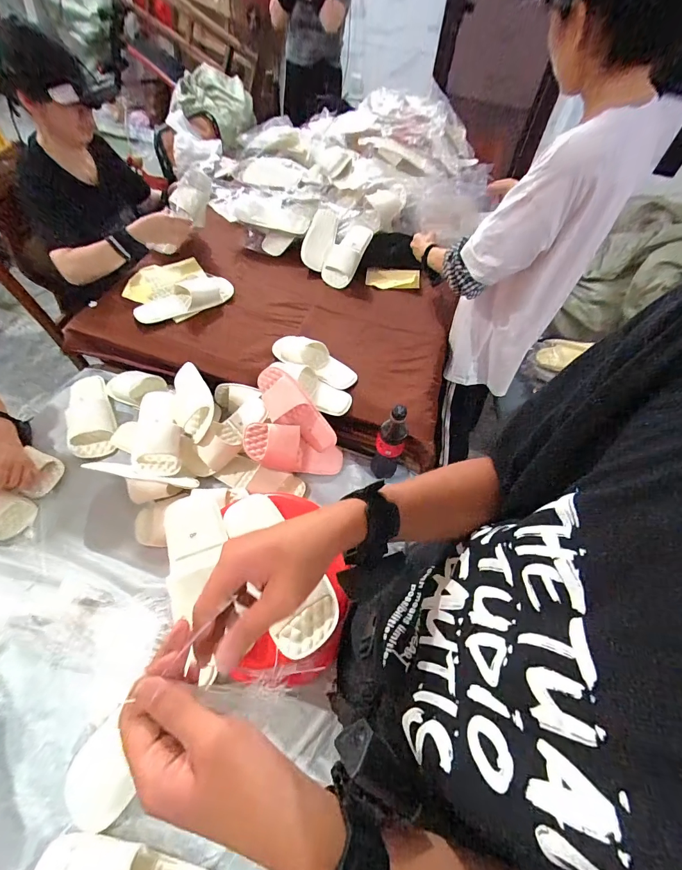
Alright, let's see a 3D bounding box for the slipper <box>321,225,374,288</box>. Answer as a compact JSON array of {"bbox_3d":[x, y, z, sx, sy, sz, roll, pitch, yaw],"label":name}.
[{"bbox_3d":[0.019,-0.574,1.209,0.088,0.054,0.230,30,84,15],"label":"slipper"}]

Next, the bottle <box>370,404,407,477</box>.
[{"bbox_3d":[0.106,0.029,0.841,0.059,0.249,0.056,1,58,-2],"label":"bottle"}]

